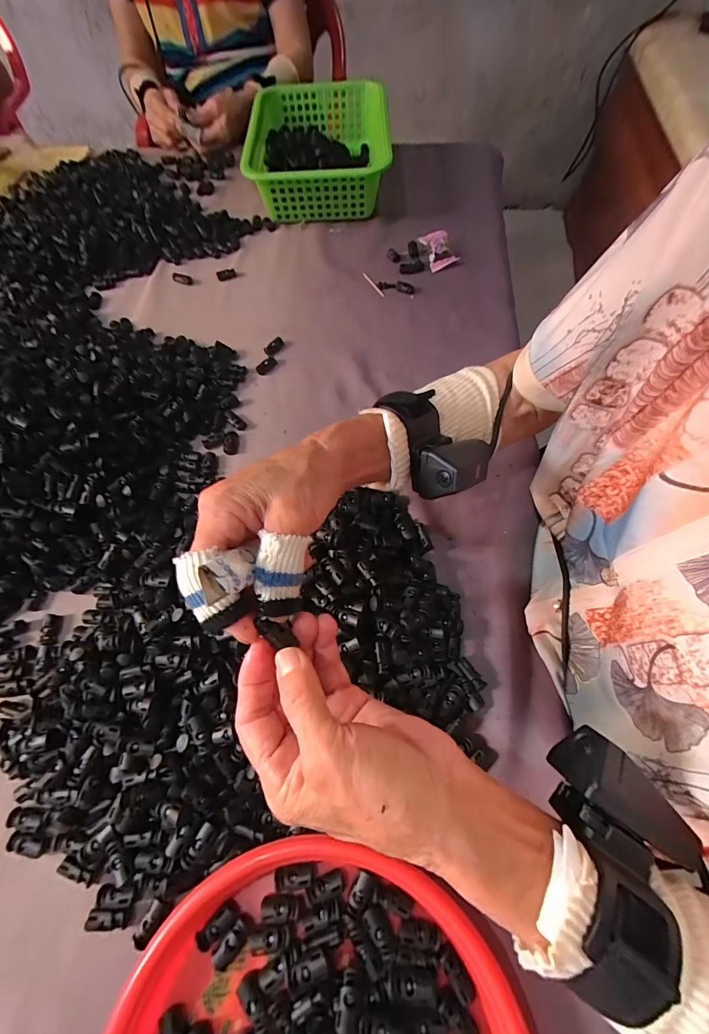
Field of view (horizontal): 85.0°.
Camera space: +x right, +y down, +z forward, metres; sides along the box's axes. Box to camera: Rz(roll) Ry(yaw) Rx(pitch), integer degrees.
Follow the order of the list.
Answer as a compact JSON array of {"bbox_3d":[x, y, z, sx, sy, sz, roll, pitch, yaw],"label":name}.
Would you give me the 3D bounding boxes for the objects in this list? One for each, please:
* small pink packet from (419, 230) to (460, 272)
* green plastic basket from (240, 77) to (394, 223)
[{"bbox_3d":[0.126,-0.395,0.573,0.042,0.023,0.056,-19,66,-7],"label":"small pink packet"},{"bbox_3d":[-0.055,-0.613,0.643,0.212,0.092,0.330,0,65,2],"label":"green plastic basket"}]

